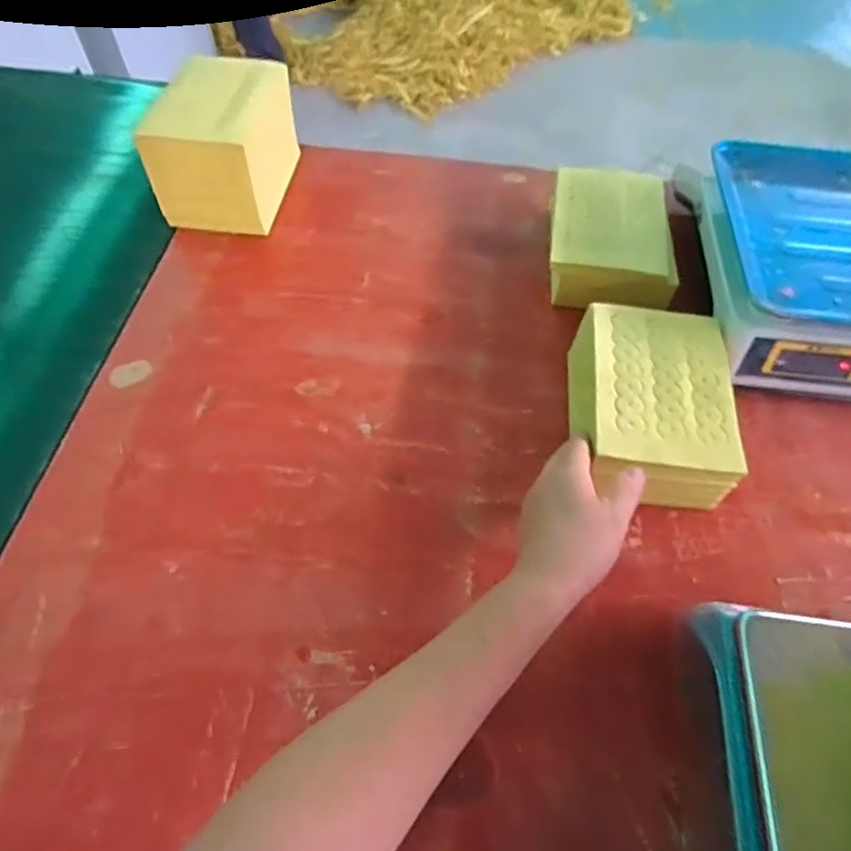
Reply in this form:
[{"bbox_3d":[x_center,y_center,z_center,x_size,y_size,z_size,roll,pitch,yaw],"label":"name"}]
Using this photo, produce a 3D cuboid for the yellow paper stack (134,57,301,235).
[{"bbox_3d":[-0.227,-0.322,0.676,0.115,0.115,0.181,8,58,3],"label":"yellow paper stack"}]

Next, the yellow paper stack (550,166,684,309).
[{"bbox_3d":[0.198,-0.192,0.635,0.121,0.063,0.167,8,58,3],"label":"yellow paper stack"}]

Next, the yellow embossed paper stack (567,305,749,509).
[{"bbox_3d":[0.185,-0.012,0.498,0.122,0.068,0.174,5,58,1],"label":"yellow embossed paper stack"}]

